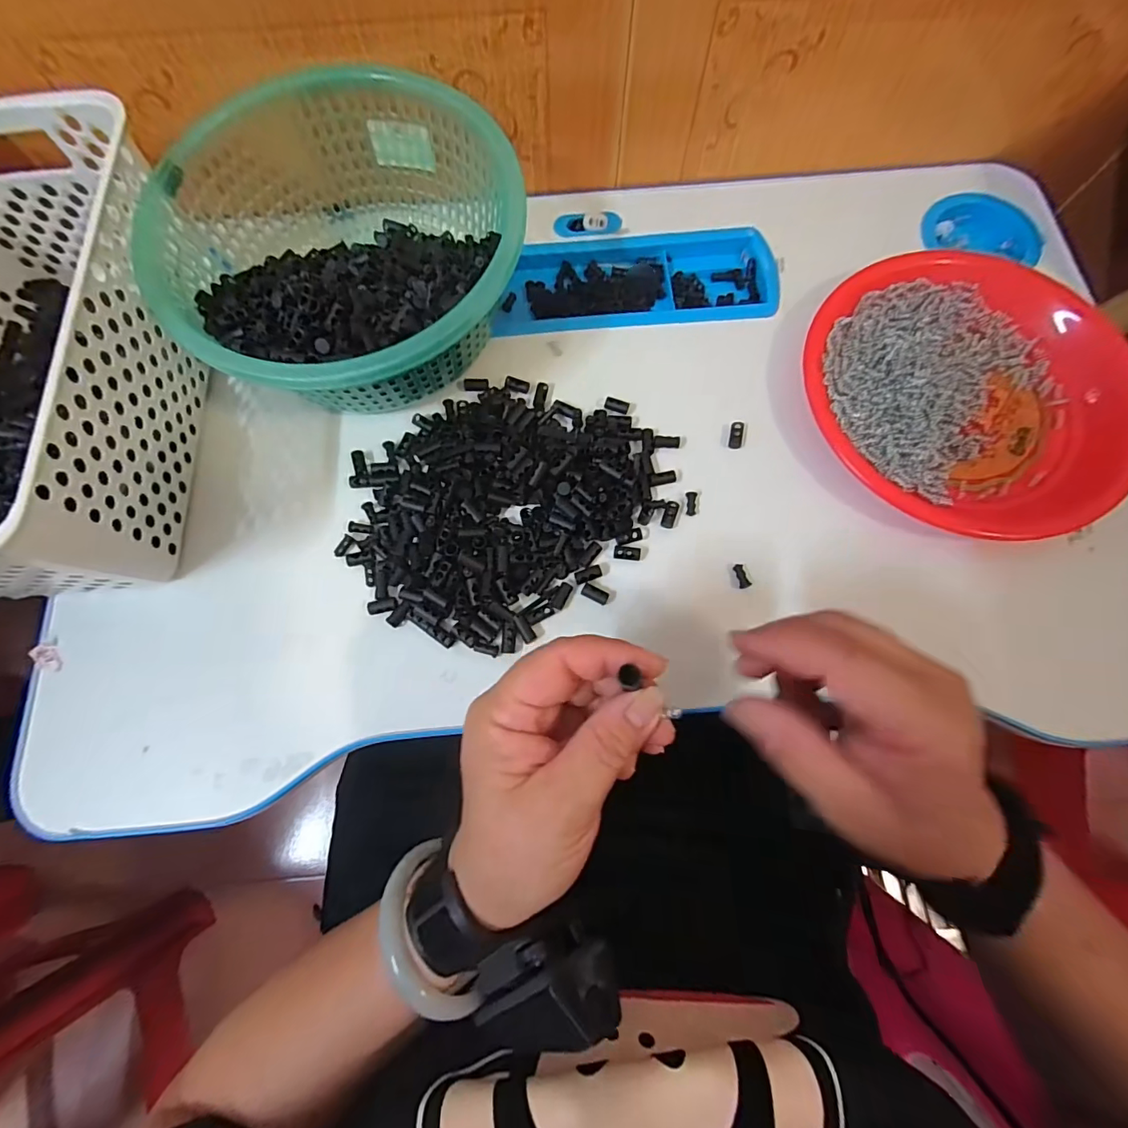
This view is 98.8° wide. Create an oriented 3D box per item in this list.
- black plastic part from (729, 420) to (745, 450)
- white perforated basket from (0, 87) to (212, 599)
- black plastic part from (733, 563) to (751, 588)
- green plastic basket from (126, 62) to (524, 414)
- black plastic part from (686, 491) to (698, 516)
[{"bbox_3d":[0.126,-0.095,0.353,0.010,0.004,0.021,9,88,4],"label":"black plastic part"},{"bbox_3d":[-0.354,-0.126,0.309,0.201,0.109,0.307,-4,74,-1],"label":"white perforated basket"},{"bbox_3d":[0.120,0.008,0.322,0.009,0.004,0.017,-9,74,-1],"label":"black plastic part"},{"bbox_3d":[-0.144,-0.205,0.336,0.218,0.089,0.226,0,74,0],"label":"green plastic basket"},{"bbox_3d":[0.089,-0.042,0.339,0.008,0.004,0.017,5,74,3],"label":"black plastic part"}]

